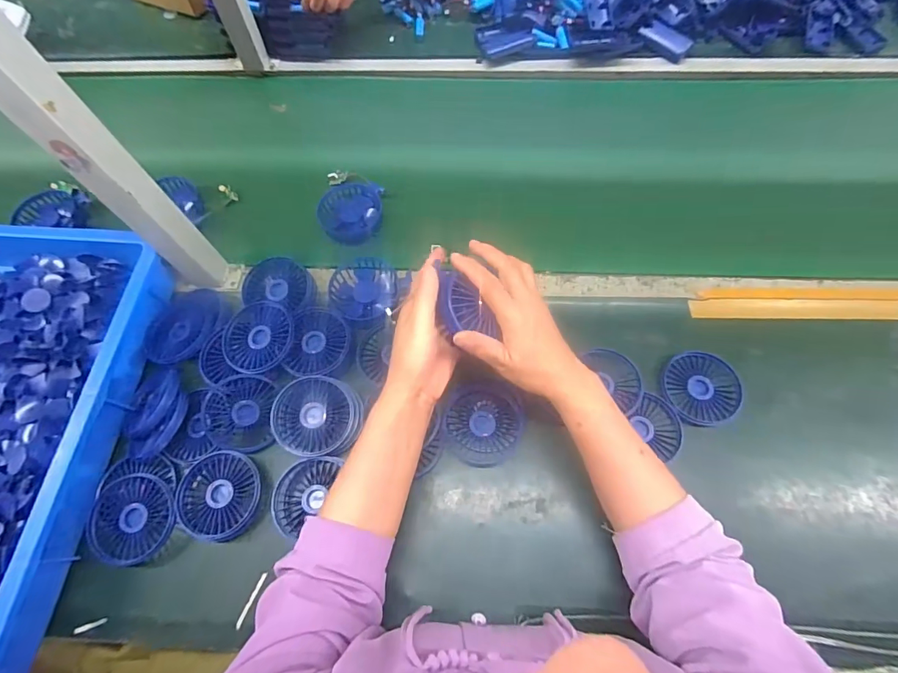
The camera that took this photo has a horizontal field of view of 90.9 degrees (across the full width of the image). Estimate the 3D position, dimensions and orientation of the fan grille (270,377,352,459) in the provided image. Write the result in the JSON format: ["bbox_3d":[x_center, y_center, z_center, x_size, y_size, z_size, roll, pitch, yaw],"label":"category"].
[{"bbox_3d":[-0.160,0.093,0.516,0.087,0.014,0.087,3,76,-10],"label":"fan grille"}]

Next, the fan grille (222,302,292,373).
[{"bbox_3d":[-0.236,-0.002,0.548,0.084,0.012,0.097,-30,67,-11],"label":"fan grille"}]

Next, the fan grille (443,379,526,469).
[{"bbox_3d":[0.039,0.100,0.512,0.089,0.015,0.093,20,89,-1],"label":"fan grille"}]

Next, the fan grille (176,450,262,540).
[{"bbox_3d":[-0.259,0.179,0.498,0.089,0.019,0.092,-1,65,2],"label":"fan grille"}]

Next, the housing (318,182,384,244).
[{"bbox_3d":[-0.141,-0.179,0.638,0.086,0.029,0.100,1,65,3],"label":"housing"}]

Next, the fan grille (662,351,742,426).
[{"bbox_3d":[0.300,0.061,0.526,0.085,0.014,0.086,-1,65,2],"label":"fan grille"}]

